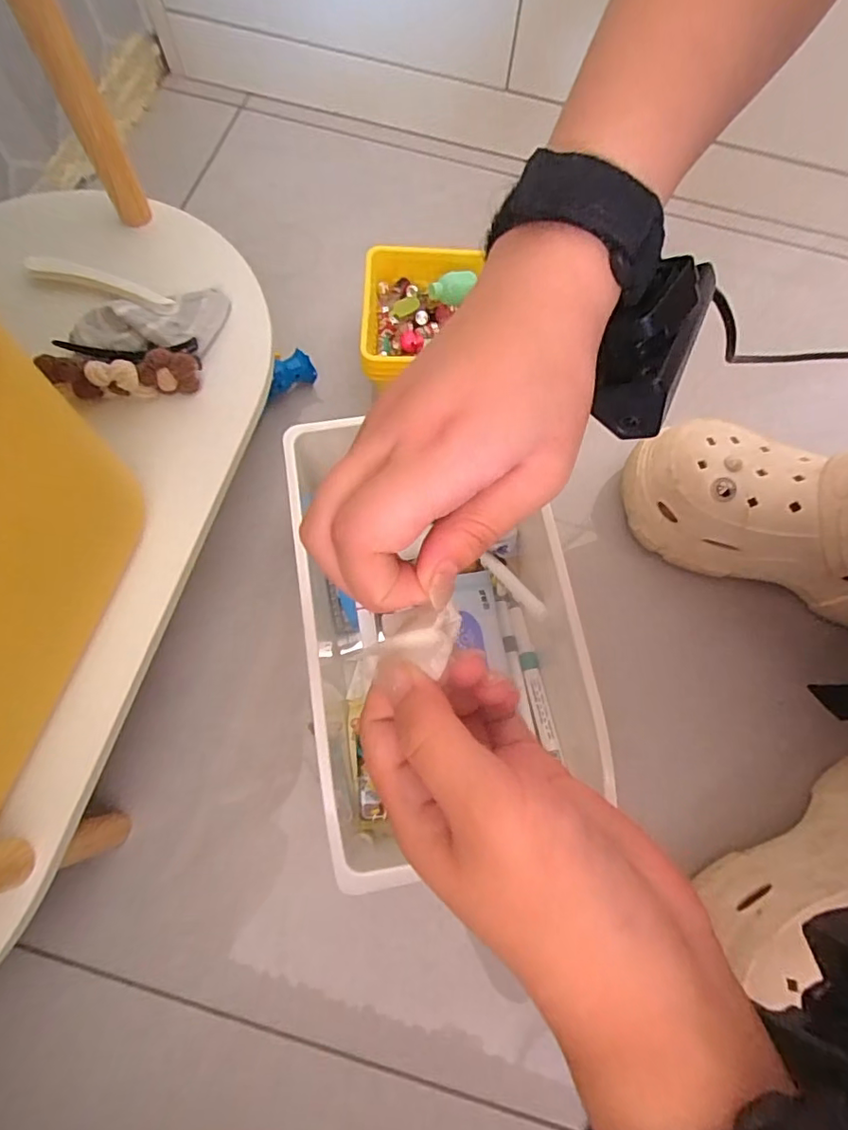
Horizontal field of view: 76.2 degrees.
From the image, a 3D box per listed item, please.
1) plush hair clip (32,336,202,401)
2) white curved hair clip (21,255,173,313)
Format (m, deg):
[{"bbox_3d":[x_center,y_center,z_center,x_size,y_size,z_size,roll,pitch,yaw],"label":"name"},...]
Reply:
[{"bbox_3d":[-0.195,-0.132,0.353,0.088,0.031,0.039,-9,74,-6],"label":"plush hair clip"},{"bbox_3d":[-0.231,-0.202,0.387,0.117,0.012,0.021,18,73,2],"label":"white curved hair clip"}]

